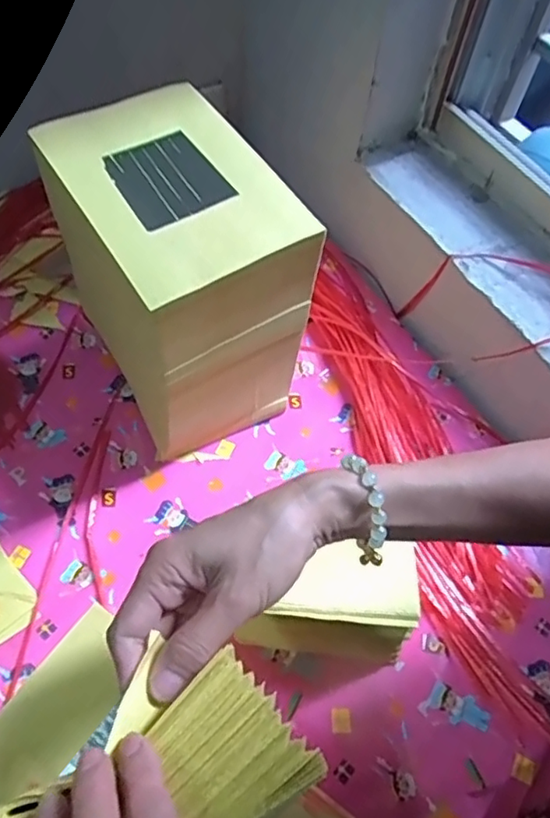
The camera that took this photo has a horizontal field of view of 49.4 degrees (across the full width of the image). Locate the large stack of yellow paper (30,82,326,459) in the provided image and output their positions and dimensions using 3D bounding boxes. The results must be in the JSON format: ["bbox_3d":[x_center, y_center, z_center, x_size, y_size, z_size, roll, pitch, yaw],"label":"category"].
[{"bbox_3d":[-0.094,-0.123,0.636,0.174,0.295,0.231,-30,65,-19],"label":"large stack of yellow paper"}]

